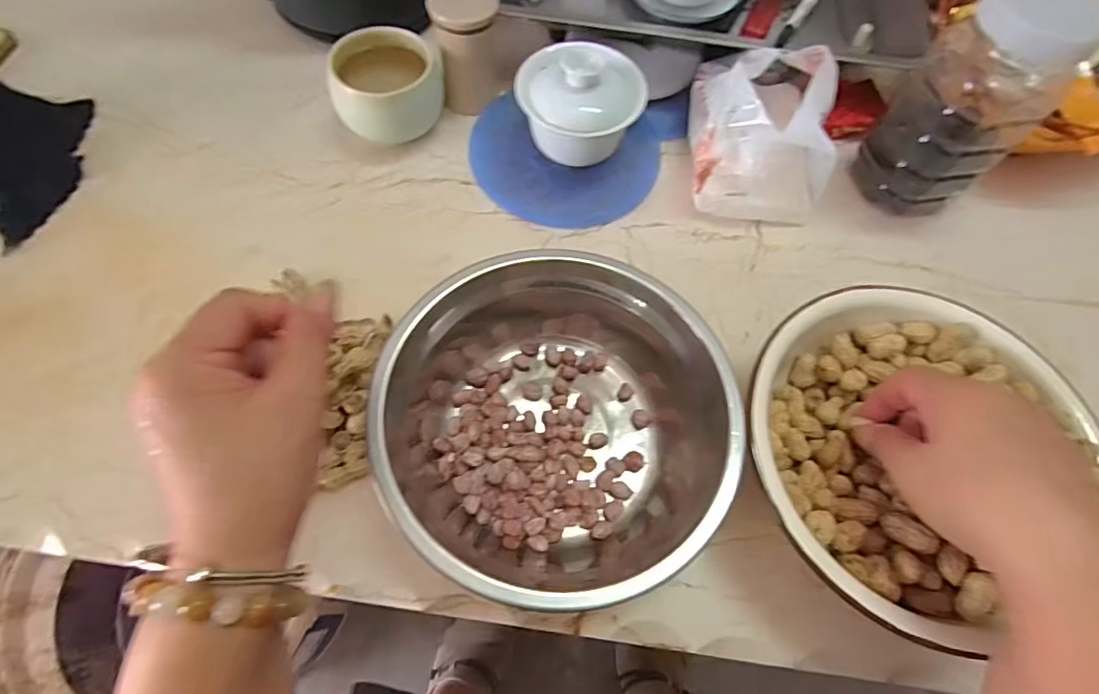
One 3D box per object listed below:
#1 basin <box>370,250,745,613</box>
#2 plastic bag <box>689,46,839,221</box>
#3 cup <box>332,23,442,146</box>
[{"bbox_3d":[0.003,0.044,0.311,0.190,0.058,0.179,2,64,-3],"label":"basin"},{"bbox_3d":[0.159,-0.172,0.423,0.099,0.088,0.125,1,64,-4],"label":"plastic bag"},{"bbox_3d":[-0.124,-0.200,0.428,0.077,0.065,0.070,2,64,-3],"label":"cup"}]

